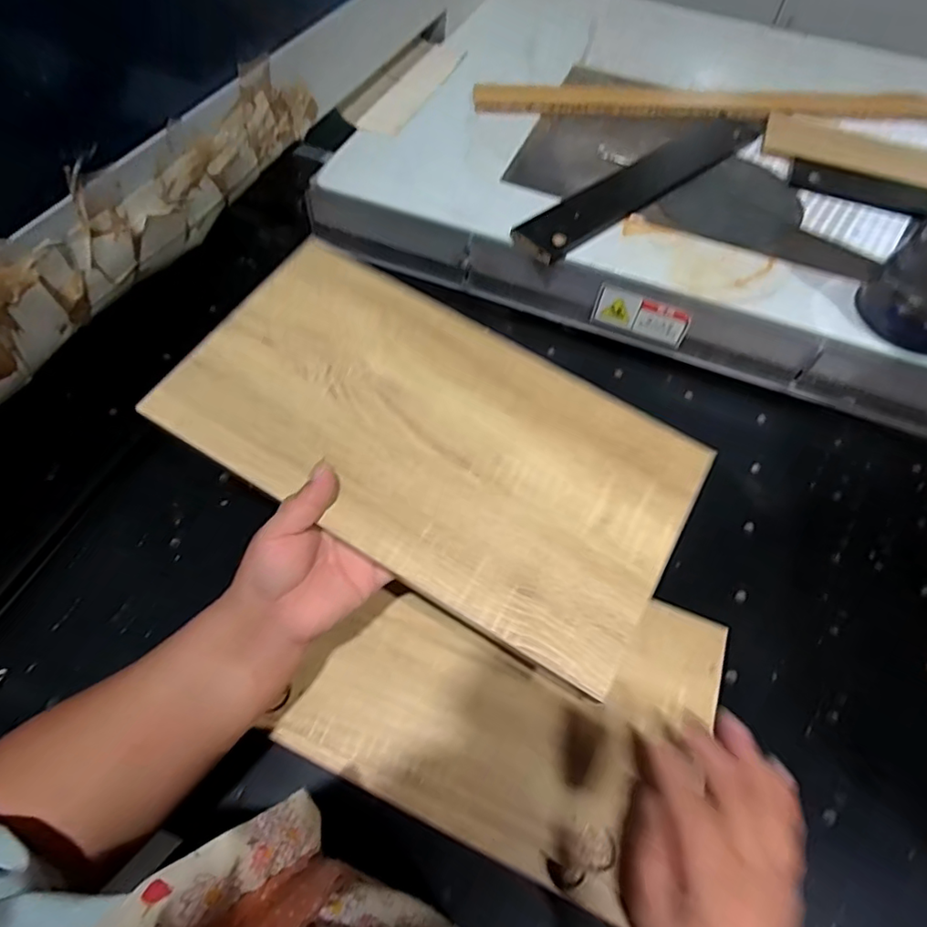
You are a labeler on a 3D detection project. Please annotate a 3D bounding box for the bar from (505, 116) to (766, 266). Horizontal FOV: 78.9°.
[{"bbox_3d":[0.220,-0.339,0.673,0.405,0.014,0.065,-35,66,-23],"label":"bar"}]

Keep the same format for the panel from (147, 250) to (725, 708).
[{"bbox_3d":[-0.020,-0.021,0.403,0.361,0.011,0.196,31,68,9],"label":"panel"}]

